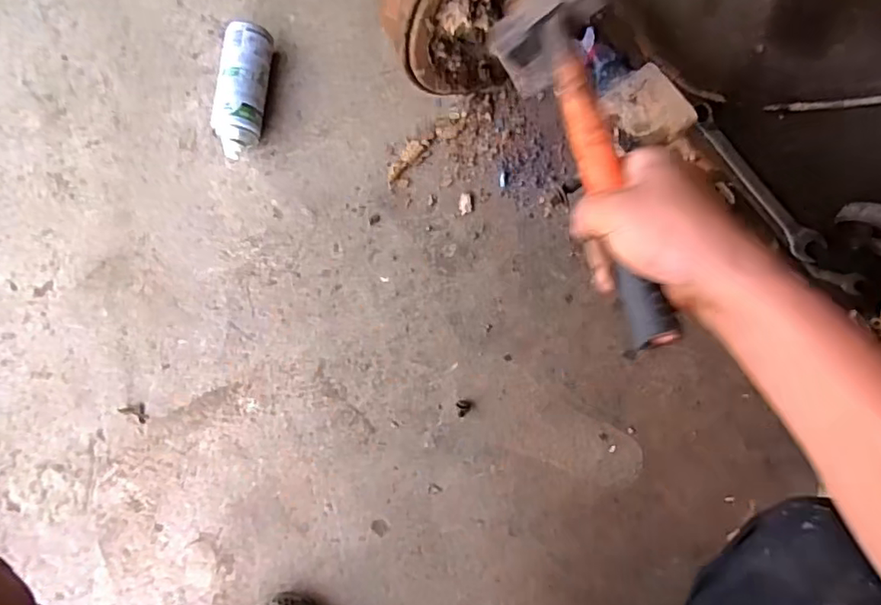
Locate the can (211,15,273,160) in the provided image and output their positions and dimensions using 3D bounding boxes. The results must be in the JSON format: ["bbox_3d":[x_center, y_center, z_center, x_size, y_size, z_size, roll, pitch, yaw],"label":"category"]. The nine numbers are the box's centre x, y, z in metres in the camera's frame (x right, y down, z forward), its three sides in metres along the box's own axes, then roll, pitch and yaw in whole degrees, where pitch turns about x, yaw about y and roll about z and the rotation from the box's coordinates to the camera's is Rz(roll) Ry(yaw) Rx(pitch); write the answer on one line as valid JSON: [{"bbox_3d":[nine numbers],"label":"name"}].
[{"bbox_3d":[-0.280,-0.300,0.814,0.066,0.067,0.191,8,84,6],"label":"can"}]

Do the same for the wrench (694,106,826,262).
[{"bbox_3d":[0.423,-0.162,0.756,0.039,0.023,0.244,-32,81,1],"label":"wrench"}]

